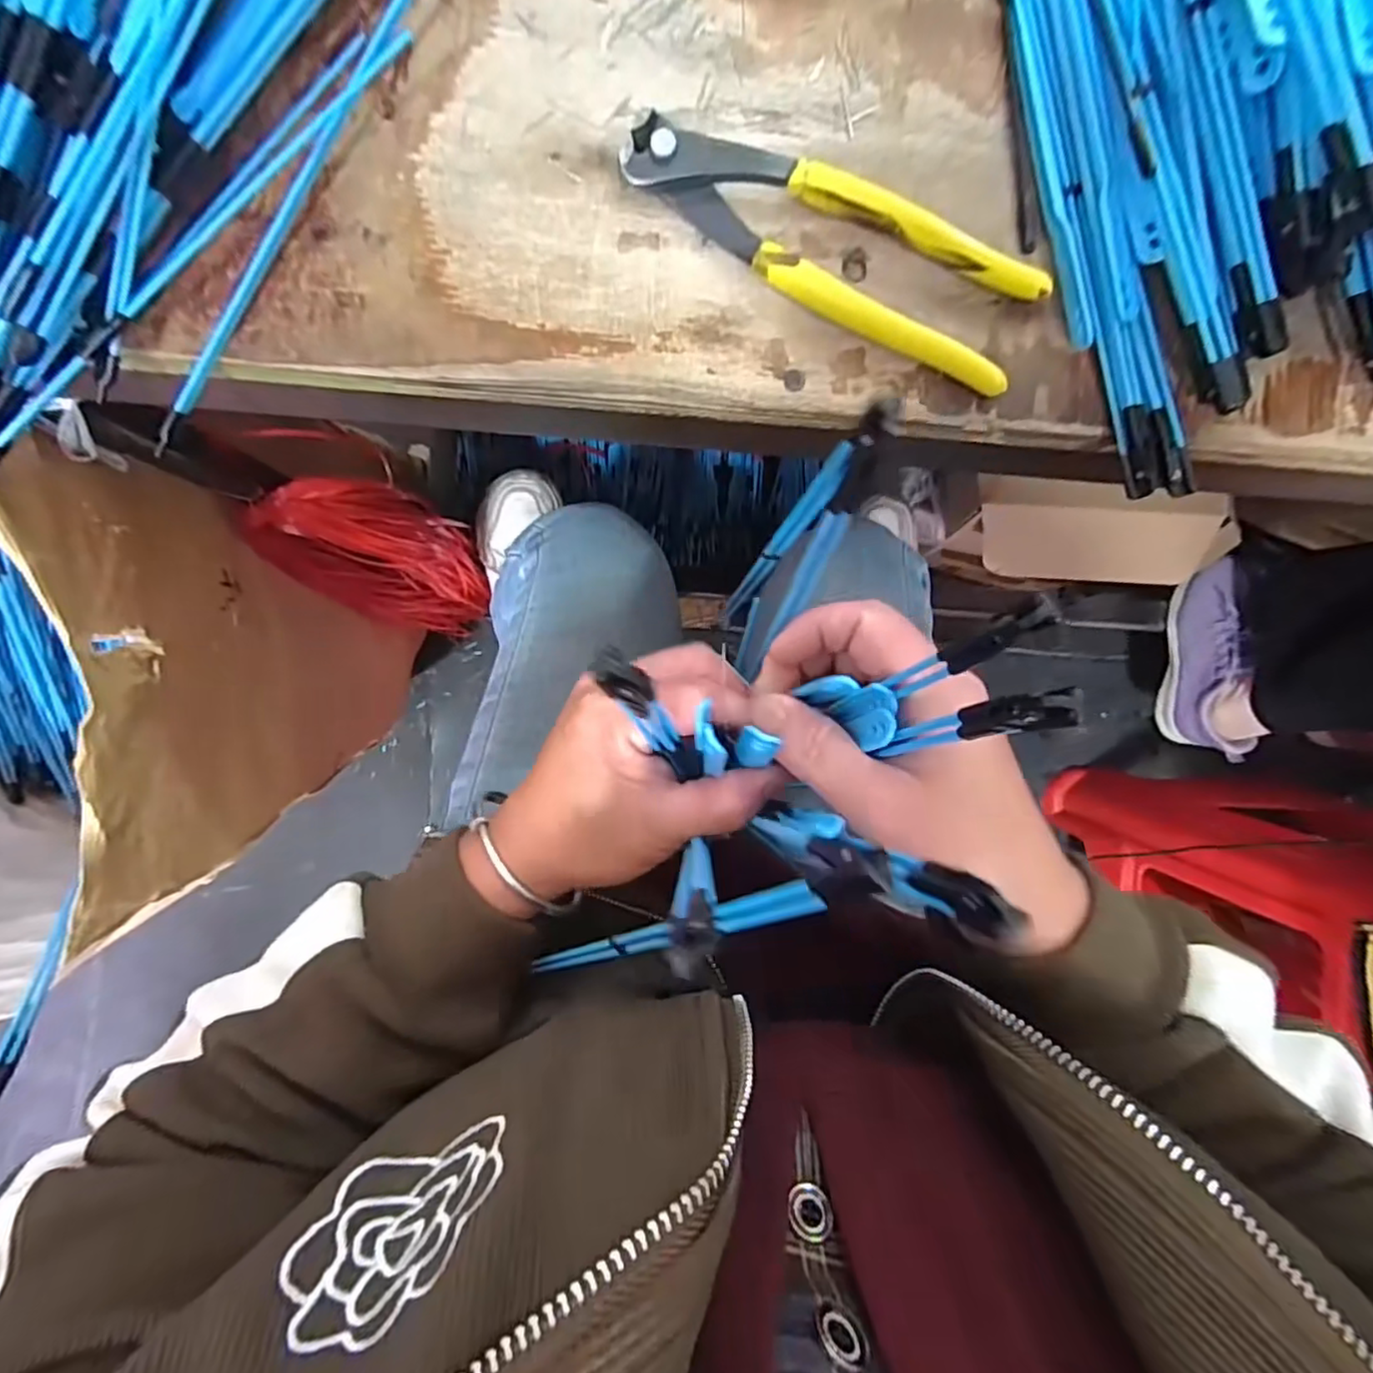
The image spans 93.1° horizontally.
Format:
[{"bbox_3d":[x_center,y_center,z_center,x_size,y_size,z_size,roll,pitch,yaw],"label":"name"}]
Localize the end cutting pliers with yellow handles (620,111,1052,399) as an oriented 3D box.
[{"bbox_3d":[0.054,-0.166,0.244,0.159,0.016,0.046,26,89,-2],"label":"end cutting pliers with yellow handles"}]

